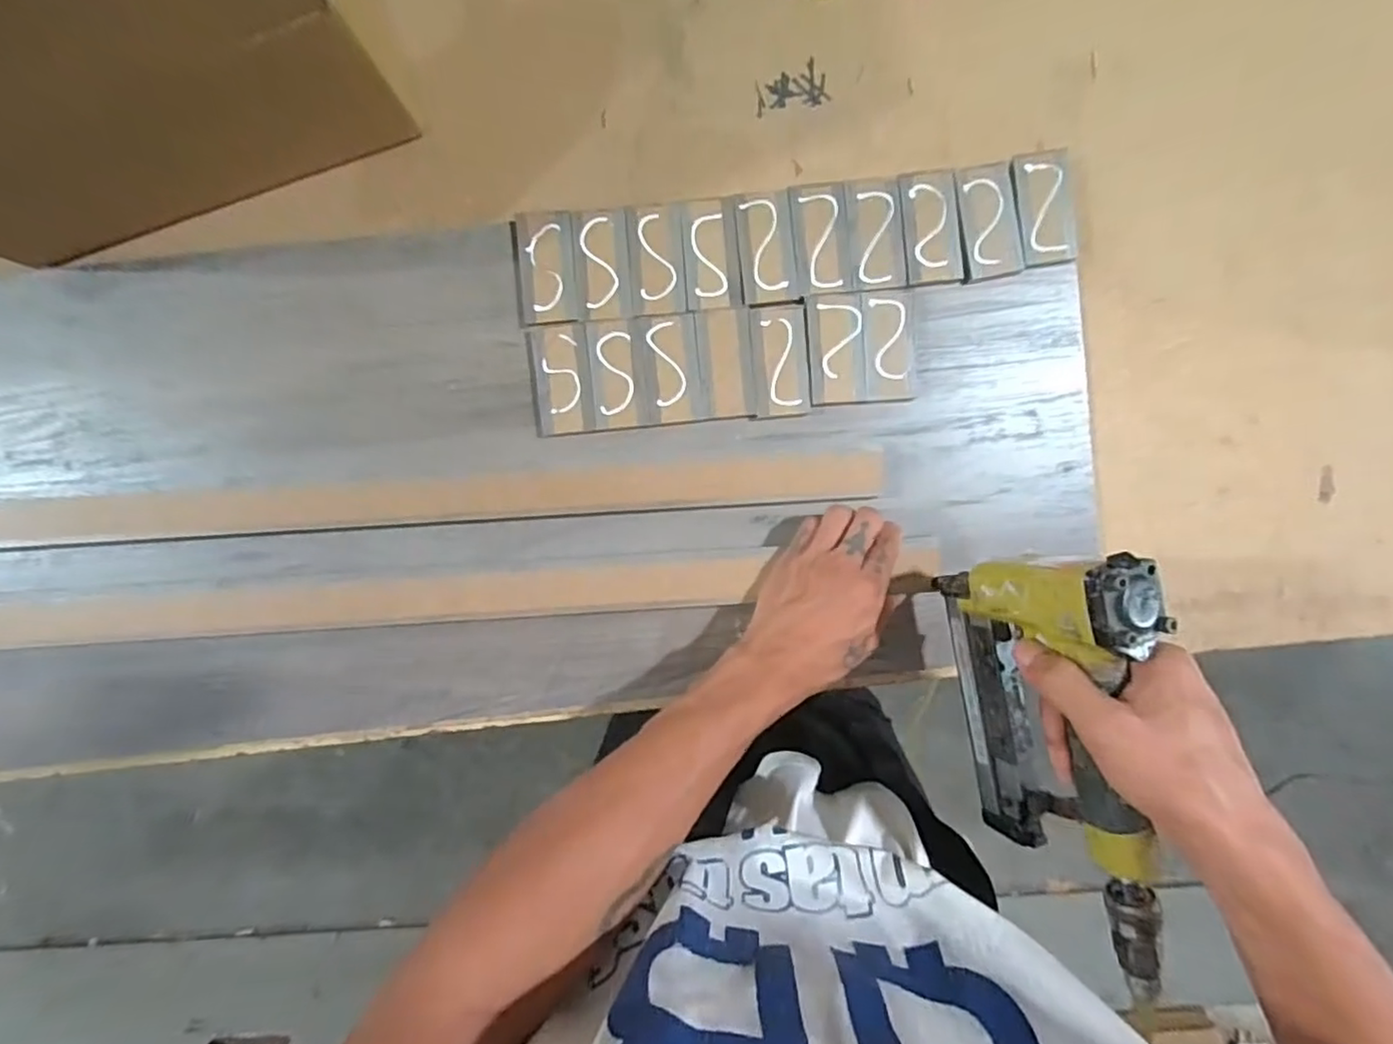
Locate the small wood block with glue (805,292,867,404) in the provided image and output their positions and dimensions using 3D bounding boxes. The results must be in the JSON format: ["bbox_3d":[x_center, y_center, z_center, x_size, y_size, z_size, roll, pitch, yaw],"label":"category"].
[{"bbox_3d":[0.104,-0.129,0.463,0.041,0.004,0.079,-3,91,-1],"label":"small wood block with glue"}]

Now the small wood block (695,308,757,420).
[{"bbox_3d":[0.021,-0.117,0.462,0.041,0.004,0.079,-4,91,-1],"label":"small wood block"}]

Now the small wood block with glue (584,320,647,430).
[{"bbox_3d":[-0.059,-0.109,0.458,0.038,0.004,0.078,-5,91,-1],"label":"small wood block with glue"}]

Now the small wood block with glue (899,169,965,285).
[{"bbox_3d":[0.174,-0.218,0.463,0.043,0.005,0.079,-6,91,-1],"label":"small wood block with glue"}]

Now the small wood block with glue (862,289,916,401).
[{"bbox_3d":[0.144,-0.132,0.464,0.039,0.004,0.079,-2,91,-1],"label":"small wood block with glue"}]

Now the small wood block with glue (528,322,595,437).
[{"bbox_3d":[-0.100,-0.105,0.464,0.043,0.006,0.079,-6,91,-1],"label":"small wood block with glue"}]

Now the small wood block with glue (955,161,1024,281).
[{"bbox_3d":[0.215,-0.222,0.460,0.041,0.007,0.081,-10,91,-1],"label":"small wood block with glue"}]

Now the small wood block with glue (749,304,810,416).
[{"bbox_3d":[0.062,-0.120,0.463,0.041,0.004,0.081,-3,91,-1],"label":"small wood block with glue"}]

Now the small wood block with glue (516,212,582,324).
[{"bbox_3d":[-0.109,-0.188,0.460,0.042,0.011,0.081,-3,91,-1],"label":"small wood block with glue"}]

